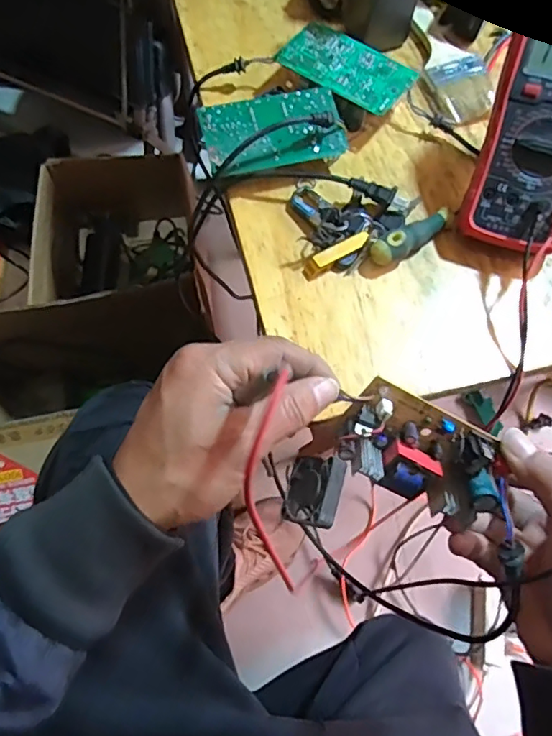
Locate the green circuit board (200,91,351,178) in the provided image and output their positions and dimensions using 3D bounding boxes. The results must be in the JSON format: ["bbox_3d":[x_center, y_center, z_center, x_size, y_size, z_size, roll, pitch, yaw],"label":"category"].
[{"bbox_3d":[-0.002,-0.213,0.493,0.122,0.013,0.067,-11,80,-8],"label":"green circuit board"}]

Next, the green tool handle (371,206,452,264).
[{"bbox_3d":[0.117,-0.113,0.473,0.080,0.024,0.021,-35,72,-15],"label":"green tool handle"}]

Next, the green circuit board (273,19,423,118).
[{"bbox_3d":[0.068,-0.285,0.524,0.120,0.008,0.069,34,70,12],"label":"green circuit board"}]

